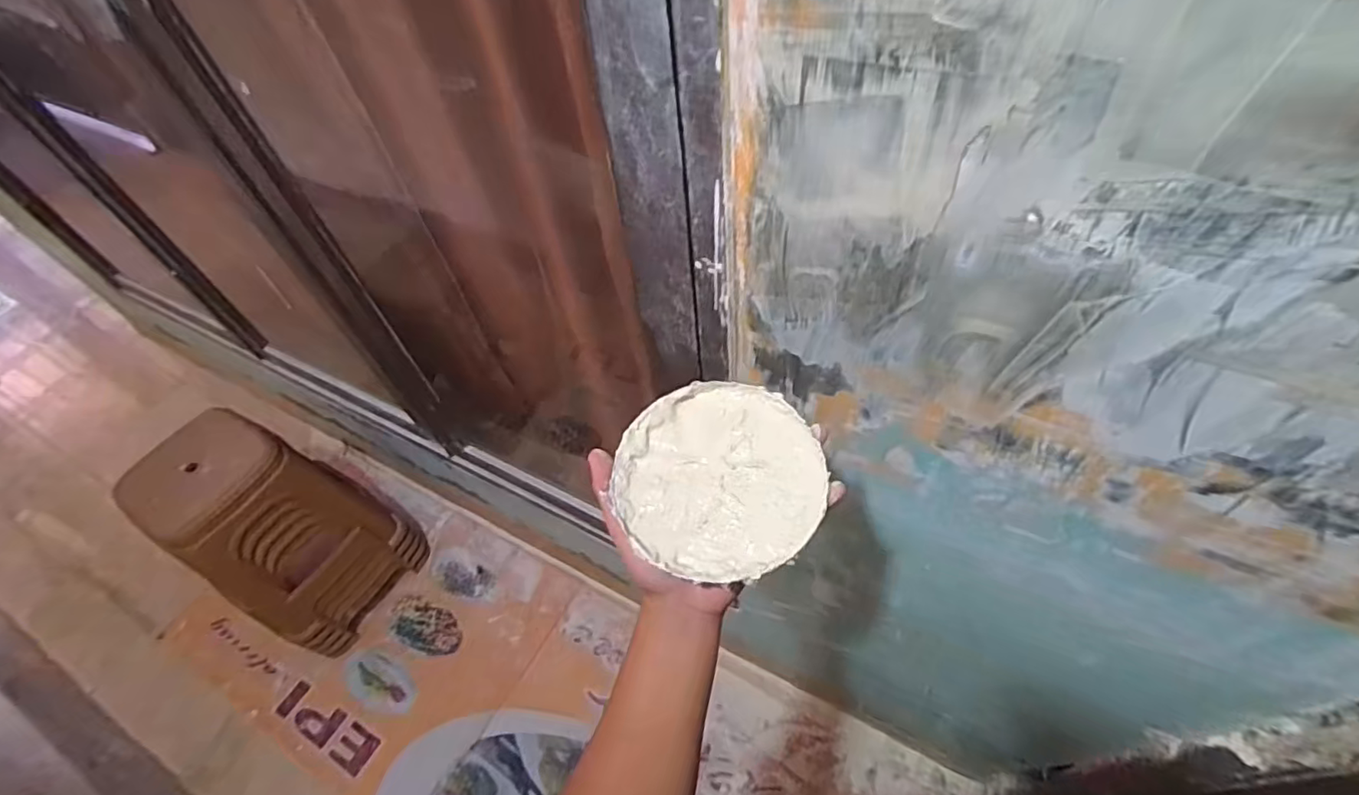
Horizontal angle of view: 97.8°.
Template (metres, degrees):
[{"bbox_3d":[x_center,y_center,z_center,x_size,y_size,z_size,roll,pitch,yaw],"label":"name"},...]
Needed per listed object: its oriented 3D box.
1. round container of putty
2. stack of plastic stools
[{"bbox_3d":[0.029,0.056,0.432,0.145,0.025,0.143,-3,54,4],"label":"round container of putty"},{"bbox_3d":[-0.960,0.318,1.441,0.299,0.619,0.353,24,60,21],"label":"stack of plastic stools"}]

